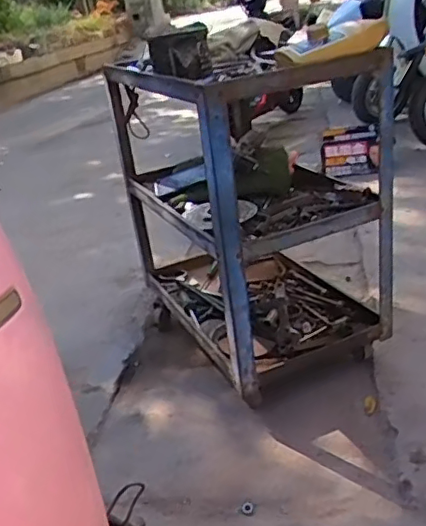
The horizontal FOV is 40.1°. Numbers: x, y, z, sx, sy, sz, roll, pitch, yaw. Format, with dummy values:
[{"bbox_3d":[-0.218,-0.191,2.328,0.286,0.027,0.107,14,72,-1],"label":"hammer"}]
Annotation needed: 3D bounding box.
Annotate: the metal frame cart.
[{"bbox_3d":[0.065,-0.171,1.476,0.456,0.657,0.672,-19,26,-21],"label":"metal frame cart"}]

